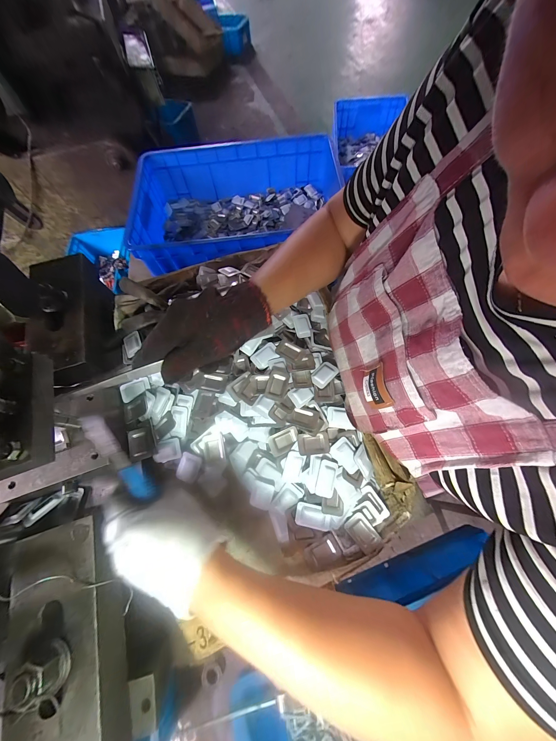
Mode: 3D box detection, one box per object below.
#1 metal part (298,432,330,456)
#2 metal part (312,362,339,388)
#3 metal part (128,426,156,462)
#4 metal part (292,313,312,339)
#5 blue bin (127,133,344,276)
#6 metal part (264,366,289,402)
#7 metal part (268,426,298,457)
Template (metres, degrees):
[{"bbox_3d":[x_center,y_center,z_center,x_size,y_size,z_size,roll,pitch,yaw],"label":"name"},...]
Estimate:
[{"bbox_3d":[0.045,0.091,0.314,0.039,0.009,0.026,-7,67,0],"label":"metal part"},{"bbox_3d":[0.064,0.005,0.347,0.026,0.008,0.040,39,74,17],"label":"metal part"},{"bbox_3d":[-0.177,0.094,0.326,0.031,0.005,0.039,-19,68,-5],"label":"metal part"},{"bbox_3d":[0.039,-0.071,0.395,0.026,0.006,0.039,-14,67,-3],"label":"metal part"},{"bbox_3d":[-0.096,-0.429,0.667,0.504,0.142,0.342,-8,67,0],"label":"blue bin"},{"bbox_3d":[-0.001,0.017,0.337,0.026,0.006,0.047,13,69,8],"label":"metal part"},{"bbox_3d":[0.008,0.088,0.314,0.040,0.009,0.024,-26,69,-8],"label":"metal part"}]

